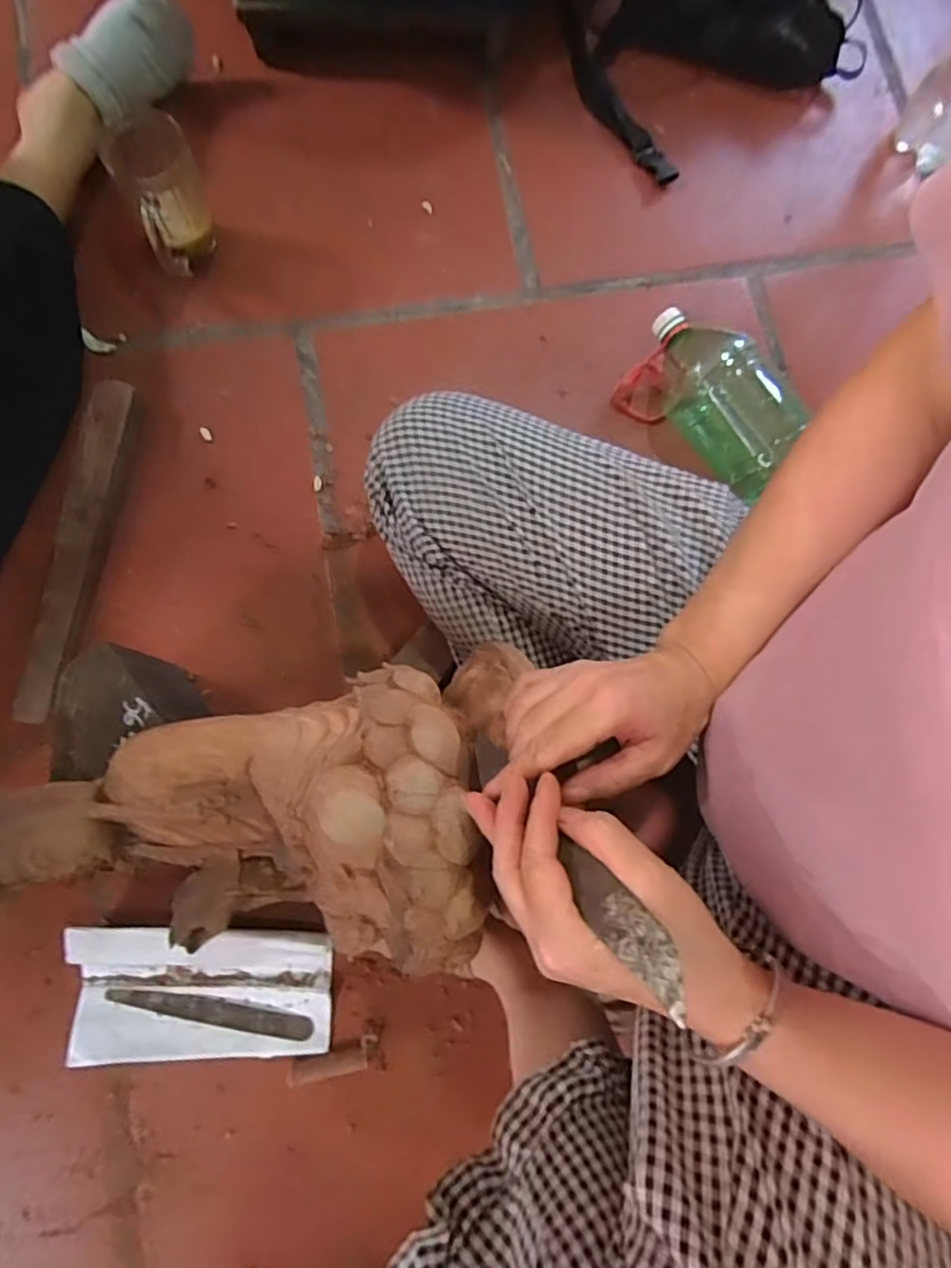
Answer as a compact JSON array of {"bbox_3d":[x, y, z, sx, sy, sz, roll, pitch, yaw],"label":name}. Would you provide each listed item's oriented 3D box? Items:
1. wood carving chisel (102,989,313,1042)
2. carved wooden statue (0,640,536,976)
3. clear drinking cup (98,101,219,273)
[{"bbox_3d":[-0.227,0.324,0.542,0.172,0.008,0.020,12,77,-2],"label":"wood carving chisel"},{"bbox_3d":[-0.143,0.125,0.415,0.348,0.116,0.178,-9,79,4],"label":"carved wooden statue"},{"bbox_3d":[-0.297,-0.421,0.612,0.076,0.107,0.077,-27,82,-8],"label":"clear drinking cup"}]

